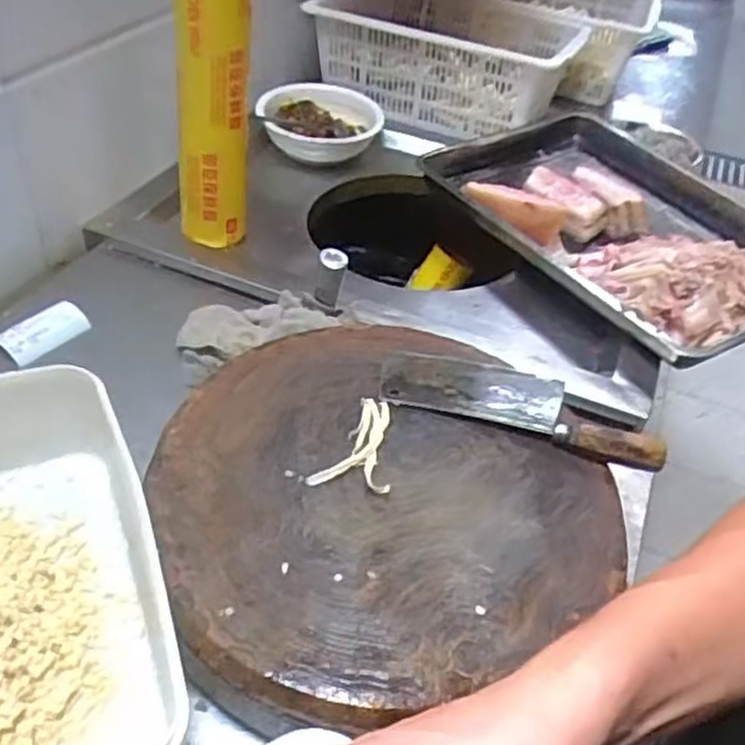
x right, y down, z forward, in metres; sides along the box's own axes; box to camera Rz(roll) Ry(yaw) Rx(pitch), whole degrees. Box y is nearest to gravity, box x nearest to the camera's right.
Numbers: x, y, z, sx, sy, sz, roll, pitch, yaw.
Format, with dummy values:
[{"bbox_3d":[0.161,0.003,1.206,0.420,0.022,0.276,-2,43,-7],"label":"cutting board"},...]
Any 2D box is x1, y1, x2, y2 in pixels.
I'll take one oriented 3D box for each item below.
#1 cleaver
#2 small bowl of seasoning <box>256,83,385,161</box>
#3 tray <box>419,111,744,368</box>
[{"bbox_3d":[0.144,0.024,0.737,0.276,0.034,0.095,16,42,9],"label":"cleaver"},{"bbox_3d":[-0.092,-0.447,1.318,0.223,0.079,0.201,-1,42,-9],"label":"small bowl of seasoning"},{"bbox_3d":[0.382,-0.240,1.139,0.437,0.084,0.587,-24,50,-30],"label":"tray"}]

